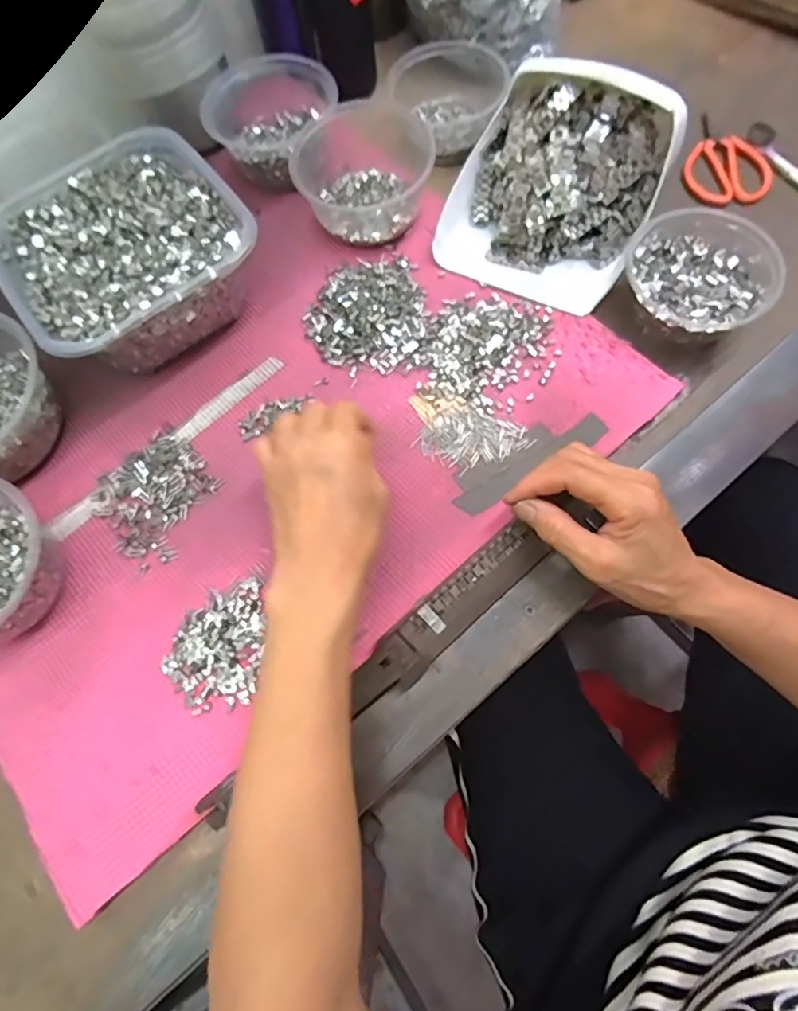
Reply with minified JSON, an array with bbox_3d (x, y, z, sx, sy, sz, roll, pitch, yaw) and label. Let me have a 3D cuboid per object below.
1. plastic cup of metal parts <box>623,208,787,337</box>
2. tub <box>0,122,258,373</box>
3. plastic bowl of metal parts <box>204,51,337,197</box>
[{"bbox_3d":[0.217,-0.167,0.403,0.098,0.054,0.095,-1,69,4],"label":"plastic cup of metal parts"},{"bbox_3d":[-0.206,-0.190,0.425,0.172,0.065,0.168,-38,72,-10],"label":"tub"},{"bbox_3d":[-0.109,-0.336,0.472,0.102,0.051,0.099,-1,69,4],"label":"plastic bowl of metal parts"}]

